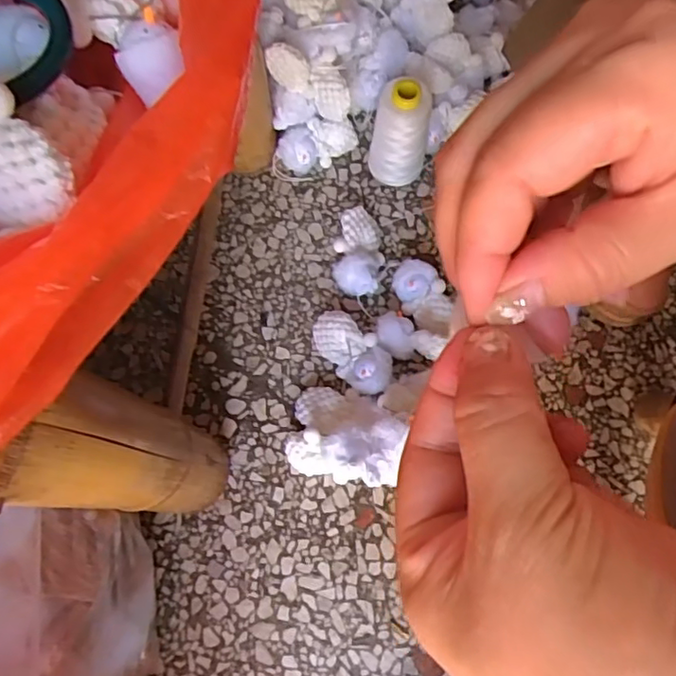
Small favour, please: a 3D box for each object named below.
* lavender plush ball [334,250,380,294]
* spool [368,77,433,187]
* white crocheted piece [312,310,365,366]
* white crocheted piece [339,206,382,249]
[{"bbox_3d":[0.016,-0.060,0.558,0.040,0.033,0.042,-1,72,-1],"label":"lavender plush ball"},{"bbox_3d":[0.059,-0.191,0.559,0.050,0.110,0.043,13,73,4],"label":"spool"},{"bbox_3d":[-0.001,0.001,0.540,0.039,0.031,0.050,-27,74,-8],"label":"white crocheted piece"},{"bbox_3d":[0.023,-0.102,0.571,0.038,0.034,0.041,0,72,0],"label":"white crocheted piece"}]

